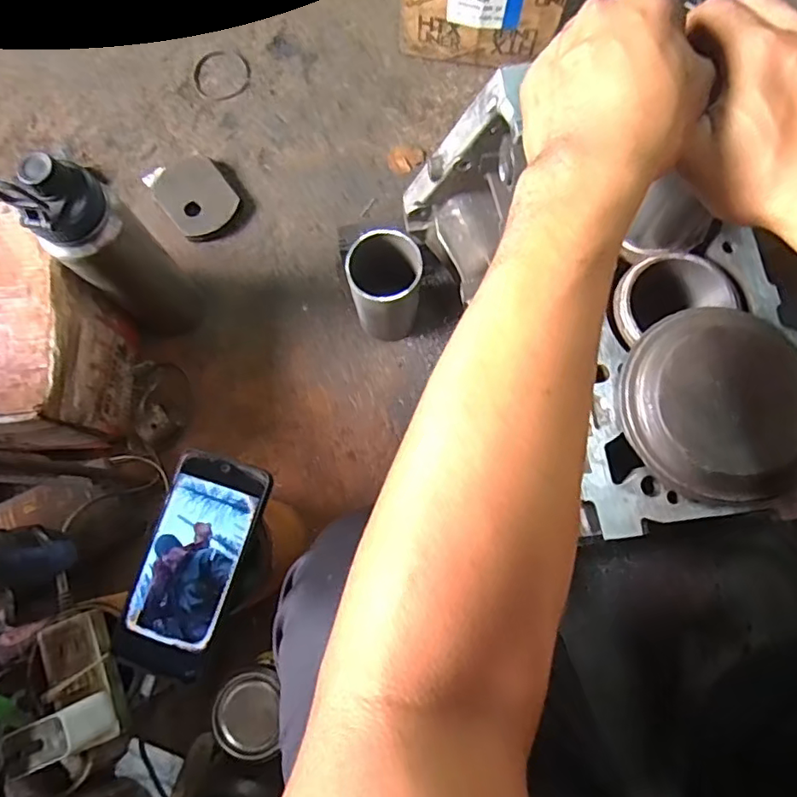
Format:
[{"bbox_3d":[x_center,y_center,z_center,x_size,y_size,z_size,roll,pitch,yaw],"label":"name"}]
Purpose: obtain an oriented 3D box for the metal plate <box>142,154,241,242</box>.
[{"bbox_3d":[-0.264,-0.265,0.739,0.086,0.016,0.121,-36,79,-7],"label":"metal plate"}]

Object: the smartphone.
[{"bbox_3d":[-0.161,0.128,0.447,0.077,0.016,0.165,15,78,5],"label":"smartphone"}]

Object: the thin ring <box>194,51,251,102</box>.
[{"bbox_3d":[-0.244,-0.449,0.788,0.077,0.004,0.081,0,77,1],"label":"thin ring"}]

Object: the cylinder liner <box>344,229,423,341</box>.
[{"bbox_3d":[-0.014,-0.124,0.641,0.077,0.133,0.079,-11,77,-2],"label":"cylinder liner"}]

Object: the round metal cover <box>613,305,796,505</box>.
[{"bbox_3d":[0.216,0.003,0.379,0.128,0.023,0.128,-9,77,-1],"label":"round metal cover"}]

